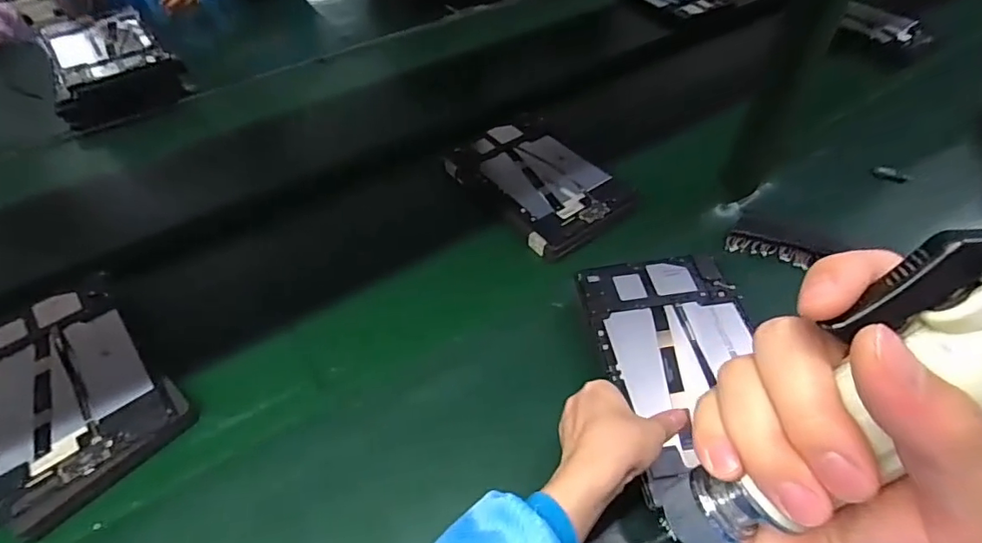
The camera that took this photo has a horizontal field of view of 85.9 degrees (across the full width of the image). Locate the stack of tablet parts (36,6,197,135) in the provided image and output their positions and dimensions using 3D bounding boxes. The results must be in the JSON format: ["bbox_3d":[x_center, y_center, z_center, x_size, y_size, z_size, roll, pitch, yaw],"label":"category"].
[{"bbox_3d":[-0.634,-0.346,0.883,0.192,0.073,0.238,-30,56,-21],"label":"stack of tablet parts"}]

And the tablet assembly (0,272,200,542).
[{"bbox_3d":[-0.419,0.113,0.523,0.155,0.035,0.246,-37,59,-25],"label":"tablet assembly"}]

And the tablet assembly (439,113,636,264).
[{"bbox_3d":[0.059,-0.127,0.713,0.156,0.024,0.248,-32,57,-23],"label":"tablet assembly"}]

